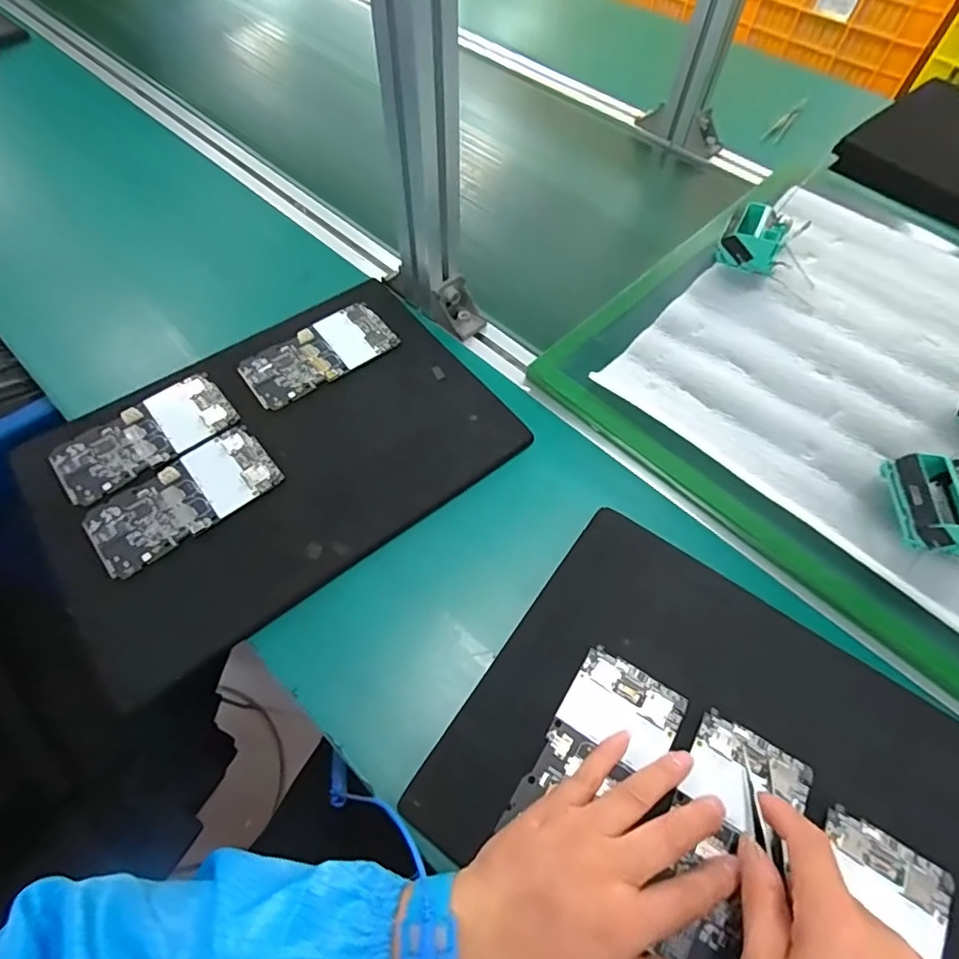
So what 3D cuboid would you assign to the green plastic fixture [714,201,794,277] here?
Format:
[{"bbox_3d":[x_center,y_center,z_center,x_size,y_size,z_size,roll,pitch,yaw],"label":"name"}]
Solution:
[{"bbox_3d":[0.279,-0.245,0.535,0.062,0.036,0.076,29,65,14],"label":"green plastic fixture"}]

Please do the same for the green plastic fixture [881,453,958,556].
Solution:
[{"bbox_3d":[0.329,0.018,0.382,0.062,0.037,0.068,9,61,4],"label":"green plastic fixture"}]

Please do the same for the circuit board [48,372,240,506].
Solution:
[{"bbox_3d":[-0.268,-0.036,0.425,0.131,0.010,0.065,-36,68,-22],"label":"circuit board"}]

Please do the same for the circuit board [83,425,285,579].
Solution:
[{"bbox_3d":[-0.223,0.013,0.401,0.131,0.010,0.069,-37,68,-23],"label":"circuit board"}]

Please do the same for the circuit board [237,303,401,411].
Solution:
[{"bbox_3d":[-0.143,-0.113,0.473,0.130,0.006,0.068,-34,67,-22],"label":"circuit board"}]

